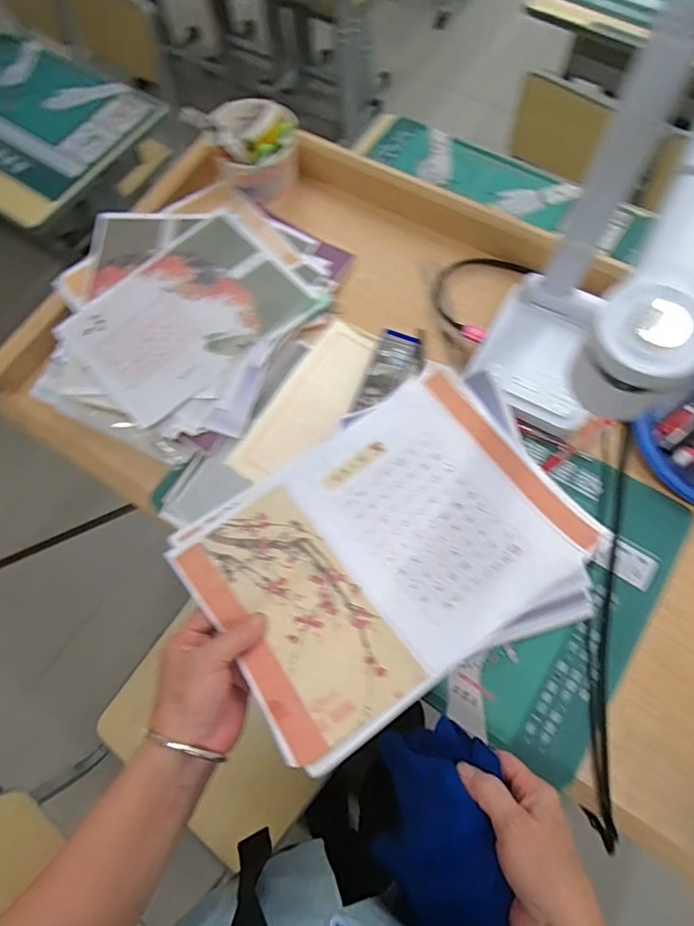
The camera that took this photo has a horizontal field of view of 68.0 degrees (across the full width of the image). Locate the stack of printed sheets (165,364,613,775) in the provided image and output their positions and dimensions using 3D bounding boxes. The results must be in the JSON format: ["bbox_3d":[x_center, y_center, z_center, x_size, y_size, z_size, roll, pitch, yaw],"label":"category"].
[{"bbox_3d":[0.032,0.065,0.418,0.293,0.042,0.217,-33,72,-9],"label":"stack of printed sheets"}]

